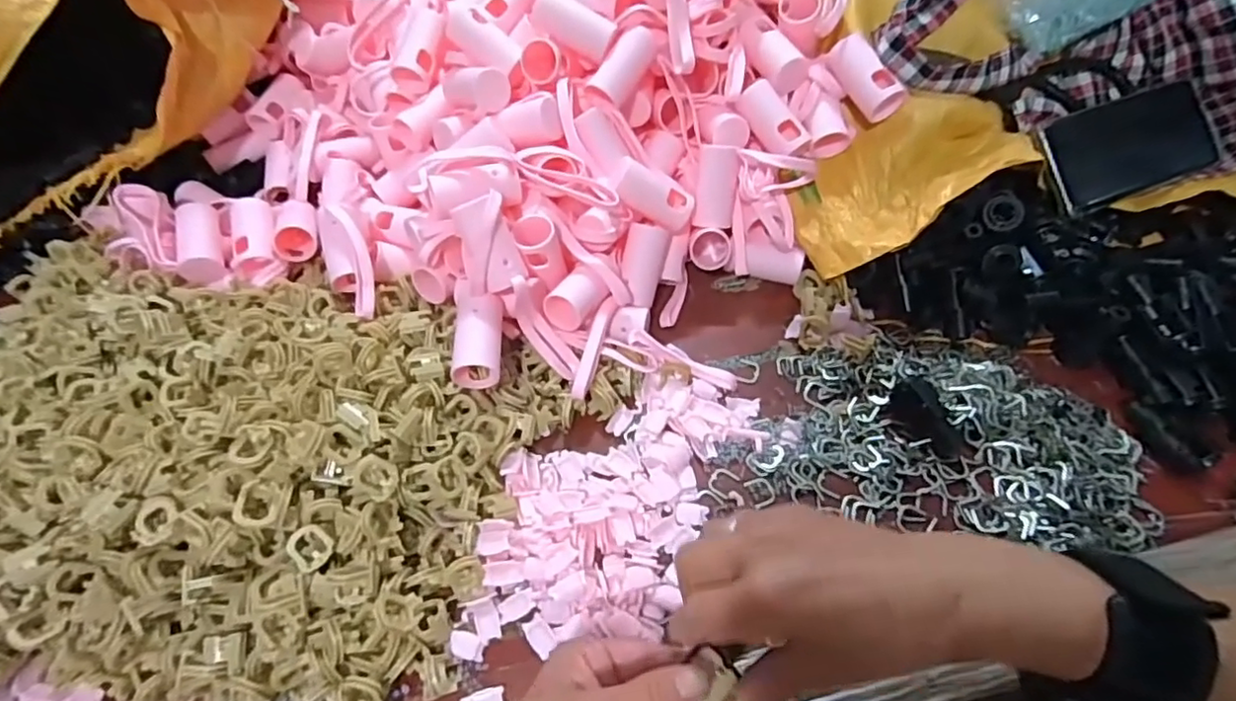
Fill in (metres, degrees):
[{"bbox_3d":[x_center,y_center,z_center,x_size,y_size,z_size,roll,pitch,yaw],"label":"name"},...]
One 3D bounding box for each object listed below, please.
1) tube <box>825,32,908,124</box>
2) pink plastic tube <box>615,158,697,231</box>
[{"bbox_3d":[0.186,-0.206,0.462,0.024,0.027,0.067,-31,81,-16],"label":"tube"},{"bbox_3d":[0.025,-0.116,0.462,0.063,0.032,0.027,24,13,-22],"label":"pink plastic tube"}]

